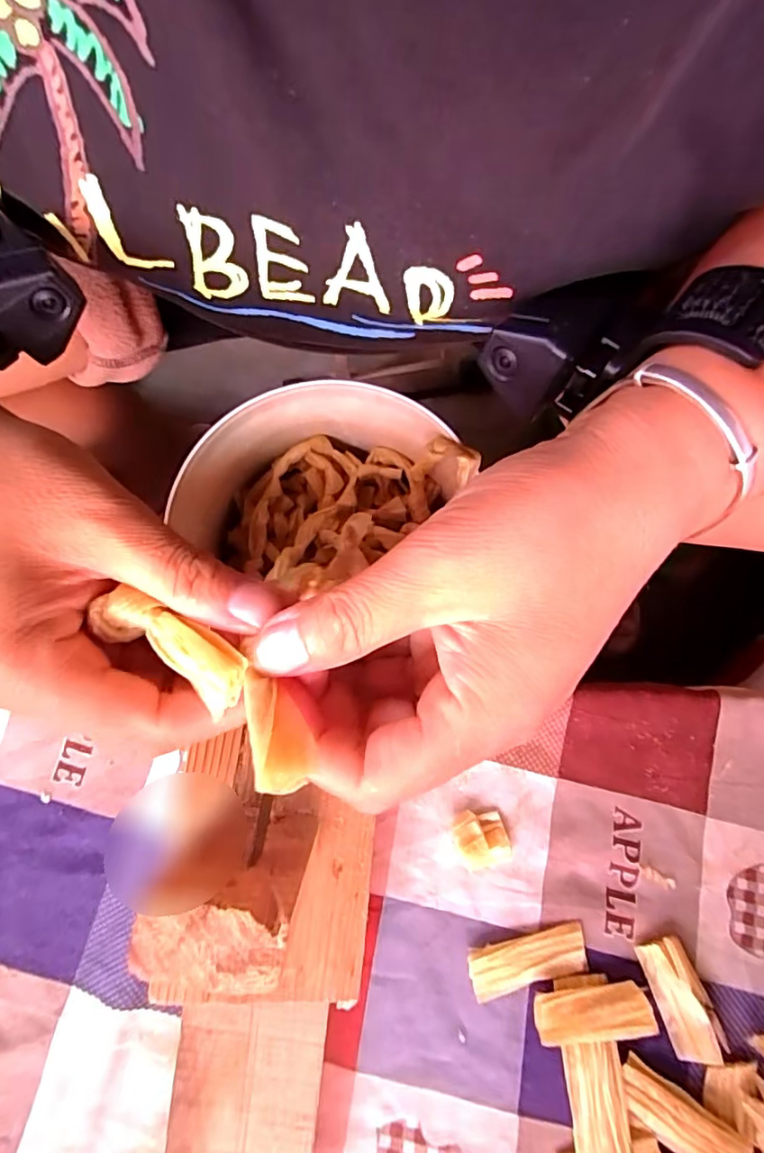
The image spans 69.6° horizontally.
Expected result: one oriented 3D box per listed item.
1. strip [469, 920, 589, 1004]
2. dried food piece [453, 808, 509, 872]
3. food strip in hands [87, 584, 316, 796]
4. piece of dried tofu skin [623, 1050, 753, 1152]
[{"bbox_3d":[0.069,0.183,0.261,0.056,0.008,0.020,-11,78,-4],"label":"strip"},{"bbox_3d":[0.049,0.129,0.271,0.025,0.010,0.027,-22,79,-6],"label":"dried food piece"},{"bbox_3d":[-0.048,0.028,0.152,0.079,0.016,0.020,33,78,25],"label":"food strip in hands"},{"bbox_3d":[0.133,0.244,0.245,0.057,0.007,0.022,33,79,6],"label":"piece of dried tofu skin"}]

